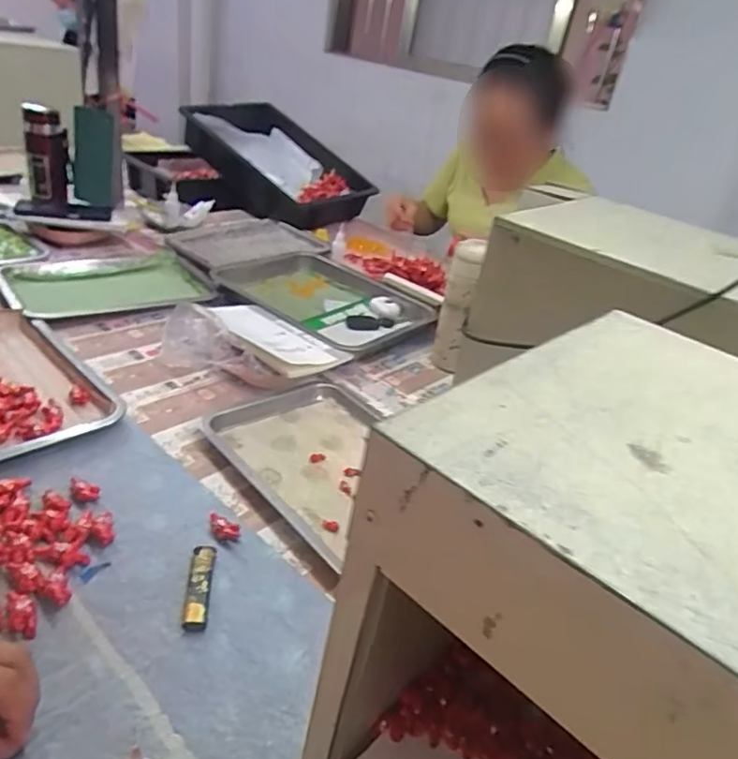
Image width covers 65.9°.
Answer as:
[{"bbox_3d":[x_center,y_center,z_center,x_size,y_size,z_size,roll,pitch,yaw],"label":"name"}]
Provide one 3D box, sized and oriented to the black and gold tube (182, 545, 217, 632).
[{"bbox_3d":[-0.146,0.177,0.491,0.020,0.014,0.085,4,31,-11],"label":"black and gold tube"}]

